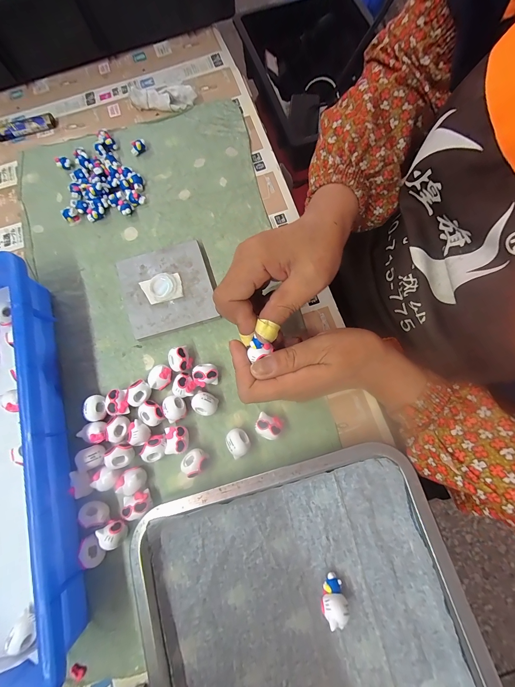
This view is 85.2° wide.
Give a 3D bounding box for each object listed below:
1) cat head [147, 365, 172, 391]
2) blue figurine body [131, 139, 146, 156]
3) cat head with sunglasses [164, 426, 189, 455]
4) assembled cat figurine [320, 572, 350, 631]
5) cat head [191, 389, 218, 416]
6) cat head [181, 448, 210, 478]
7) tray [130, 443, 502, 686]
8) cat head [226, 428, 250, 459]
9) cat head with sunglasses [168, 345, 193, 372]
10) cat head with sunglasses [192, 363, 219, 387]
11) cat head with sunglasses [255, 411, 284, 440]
[{"bbox_3d":[-0.100,0.035,0.291,0.025,0.019,0.022,-44,79,-9],"label":"cat head"},{"bbox_3d":[-0.155,-0.255,0.363,0.020,0.014,0.010,-39,78,-8],"label":"blue figurine body"},{"bbox_3d":[-0.078,0.094,0.275,0.022,0.020,0.024,-9,76,-1],"label":"cat head with sunglasses"},{"bbox_3d":[0.063,0.213,0.234,0.021,0.027,0.024,-11,76,-1],"label":"assembled cat figurine"},{"bbox_3d":[-0.053,0.061,0.284,0.024,0.021,0.023,0,76,2],"label":"cat head"},{"bbox_3d":[-0.059,0.113,0.270,0.025,0.021,0.022,-38,78,-7],"label":"cat head"},{"bbox_3d":[0.046,0.261,0.226,0.257,0.026,0.297,-17,76,-2],"label":"tray"},{"bbox_3d":[-0.018,0.096,0.273,0.021,0.022,0.025,-23,76,-4],"label":"cat head"},{"bbox_3d":[-0.081,0.017,0.293,0.022,0.023,0.024,-18,76,-3],"label":"cat head with sunglasses"},{"bbox_3d":[-0.053,0.032,0.291,0.025,0.021,0.023,0,76,2],"label":"cat head with sunglasses"},{"bbox_3d":[0.011,0.082,0.276,0.024,0.021,0.022,22,78,7],"label":"cat head with sunglasses"}]

